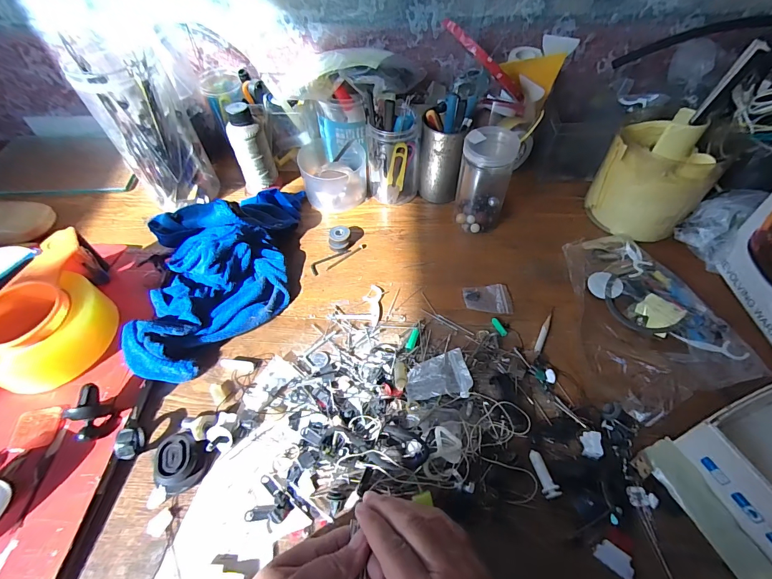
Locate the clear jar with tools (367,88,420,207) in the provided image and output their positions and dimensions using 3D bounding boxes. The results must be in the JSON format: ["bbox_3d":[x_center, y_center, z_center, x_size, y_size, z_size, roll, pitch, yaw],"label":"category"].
[{"bbox_3d":[0.011,-0.191,0.502,0.070,0.151,0.072,-1,50,1],"label":"clear jar with tools"}]

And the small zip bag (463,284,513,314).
[{"bbox_3d":[0.122,0.012,0.439,0.054,0.004,0.040,-1,50,0],"label":"small zip bag"}]

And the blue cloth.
[{"bbox_3d":[-0.196,-0.041,0.444,0.151,0.075,0.291,-2,50,-1],"label":"blue cloth"}]

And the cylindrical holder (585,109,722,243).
[{"bbox_3d":[0.347,-0.147,0.476,0.117,0.126,0.101,36,60,27],"label":"cylindrical holder"}]

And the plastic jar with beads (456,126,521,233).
[{"bbox_3d":[0.128,-0.140,0.475,0.057,0.122,0.057,-1,50,1],"label":"plastic jar with beads"}]

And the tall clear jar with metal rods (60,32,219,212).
[{"bbox_3d":[-0.320,-0.225,0.509,0.110,0.195,0.131,-25,54,-18],"label":"tall clear jar with metal rods"}]

